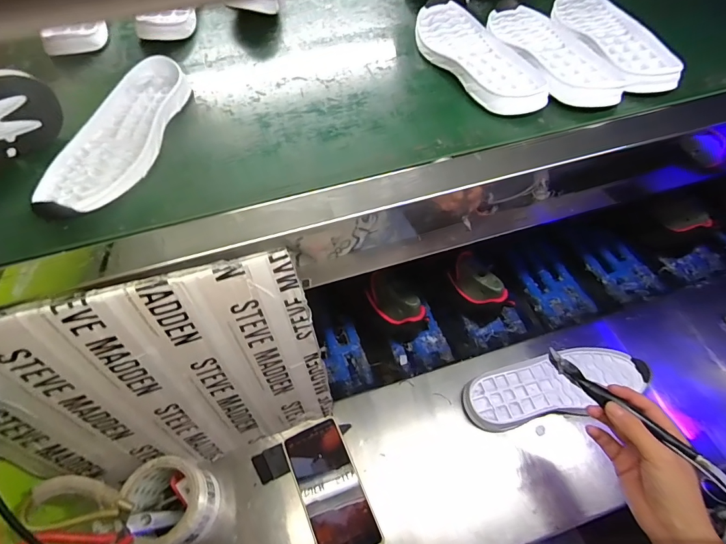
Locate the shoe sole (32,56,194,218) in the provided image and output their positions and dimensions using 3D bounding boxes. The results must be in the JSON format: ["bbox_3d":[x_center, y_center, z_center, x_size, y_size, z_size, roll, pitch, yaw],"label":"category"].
[{"bbox_3d":[-0.261,-0.148,0.421,0.093,0.031,0.236,1,55,4],"label":"shoe sole"}]

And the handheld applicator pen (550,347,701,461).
[{"bbox_3d":[0.261,0.136,0.411,0.012,0.017,0.152,-37,56,-20],"label":"handheld applicator pen"}]

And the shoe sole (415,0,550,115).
[{"bbox_3d":[0.135,-0.269,0.487,0.098,0.025,0.231,-13,55,-6],"label":"shoe sole"}]

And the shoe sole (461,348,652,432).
[{"bbox_3d":[0.275,0.163,0.574,0.264,0.026,0.085,-11,49,-6],"label":"shoe sole"}]

